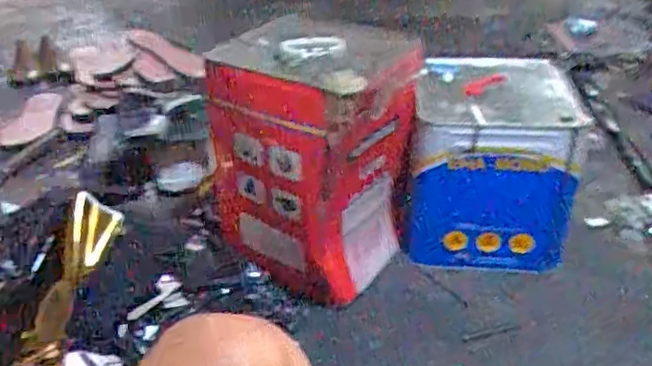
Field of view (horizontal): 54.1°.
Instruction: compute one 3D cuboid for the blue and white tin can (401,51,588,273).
[{"bbox_3d":[0.256,-0.036,1.035,0.238,0.257,0.242,1,34,5],"label":"blue and white tin can"}]

